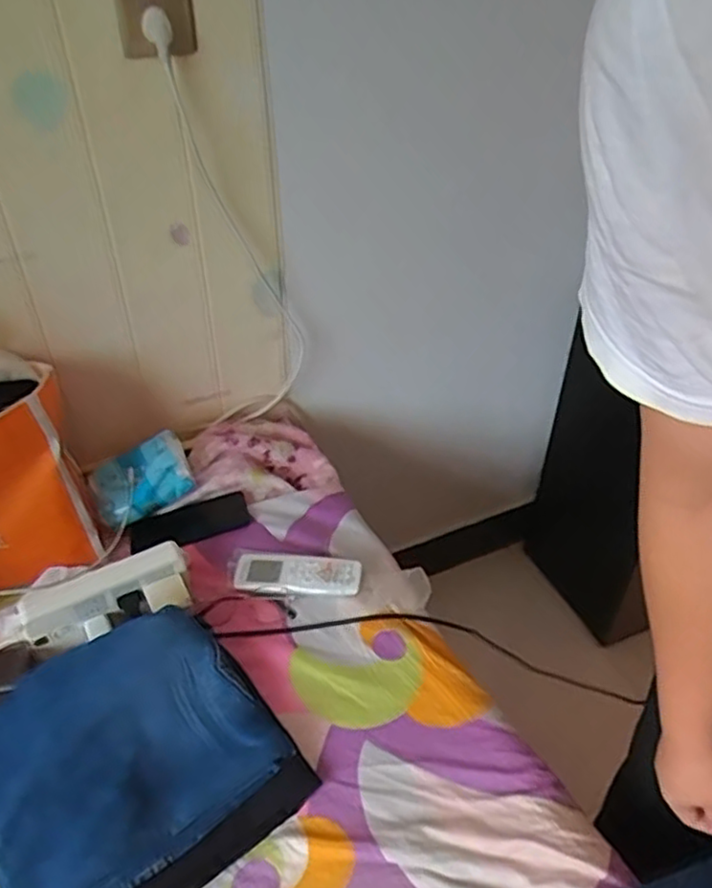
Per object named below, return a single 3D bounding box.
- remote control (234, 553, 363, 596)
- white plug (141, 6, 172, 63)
[{"bbox_3d":[-0.073,0.165,0.875,0.158,0.028,0.057,1,40,4],"label":"remote control"},{"bbox_3d":[-0.220,-0.454,0.767,0.031,0.049,0.028,-9,39,-11],"label":"white plug"}]

